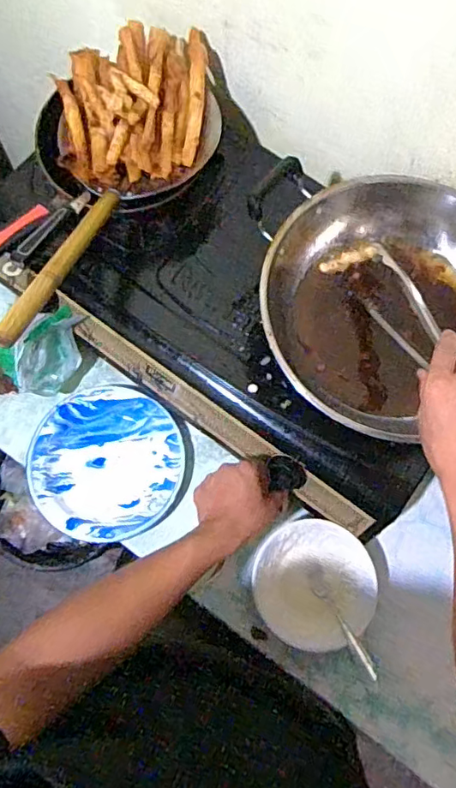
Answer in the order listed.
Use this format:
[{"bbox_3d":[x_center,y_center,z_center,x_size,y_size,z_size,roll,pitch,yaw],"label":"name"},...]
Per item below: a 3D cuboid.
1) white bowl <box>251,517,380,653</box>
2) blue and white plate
[{"bbox_3d":[0.111,0.246,0.713,0.154,0.055,0.150,1,75,-2],"label":"white bowl"},{"bbox_3d":[-0.169,0.093,0.767,0.200,0.034,0.216,1,75,-2],"label":"blue and white plate"}]

